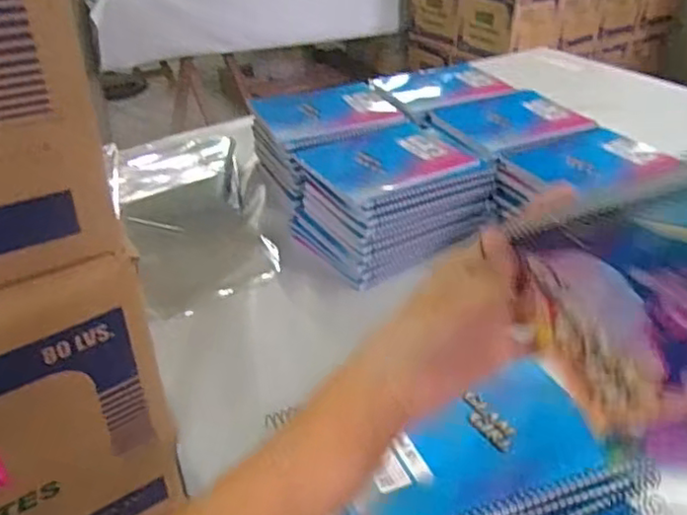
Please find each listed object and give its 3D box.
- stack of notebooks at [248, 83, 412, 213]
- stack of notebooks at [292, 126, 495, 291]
[{"bbox_3d":[-0.023,-0.177,0.991,0.203,0.101,0.194,-14,37,-21],"label":"stack of notebooks"},{"bbox_3d":[0.063,-0.083,0.872,0.239,0.110,0.185,-19,39,-27],"label":"stack of notebooks"}]

